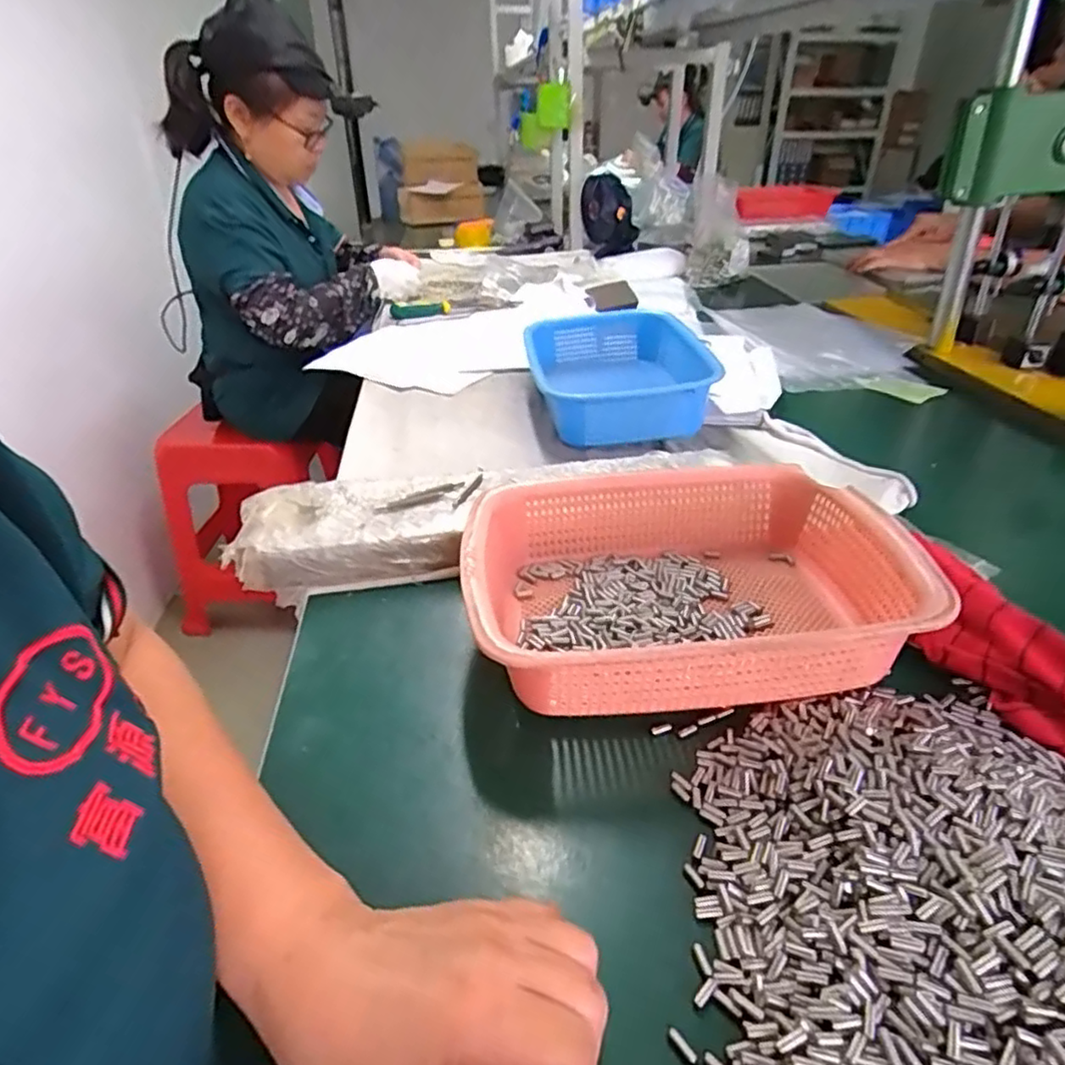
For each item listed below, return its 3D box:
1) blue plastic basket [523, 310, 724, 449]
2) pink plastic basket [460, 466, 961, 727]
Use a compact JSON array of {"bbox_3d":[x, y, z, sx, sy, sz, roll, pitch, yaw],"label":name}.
[{"bbox_3d":[0.104,-0.198,0.835,0.213,0.085,0.288,-5,34,-4],"label":"blue plastic basket"},{"bbox_3d":[0.103,0.034,0.476,0.290,0.080,0.213,-2,32,-4],"label":"pink plastic basket"}]

